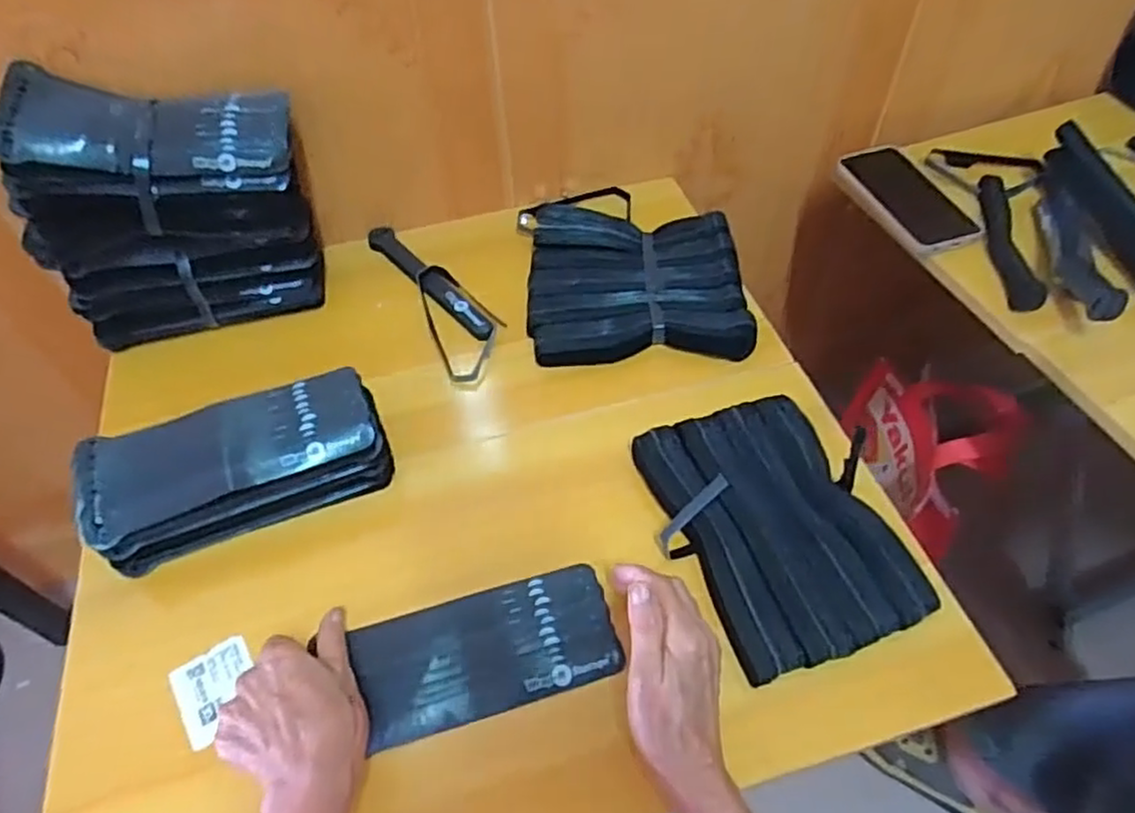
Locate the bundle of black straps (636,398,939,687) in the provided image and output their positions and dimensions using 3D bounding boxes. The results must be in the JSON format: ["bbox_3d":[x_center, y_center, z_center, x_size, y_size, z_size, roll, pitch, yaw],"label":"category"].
[{"bbox_3d":[0.151,0.085,0.515,0.147,0.024,0.194,-16,54,-10],"label":"bundle of black straps"}]

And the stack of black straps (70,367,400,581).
[{"bbox_3d":[-0.244,0.045,0.531,0.206,0.068,0.085,-21,55,-13],"label":"stack of black straps"}]

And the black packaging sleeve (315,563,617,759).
[{"bbox_3d":[-0.053,0.165,0.477,0.169,0.015,0.080,-15,53,-3],"label":"black packaging sleeve"}]

